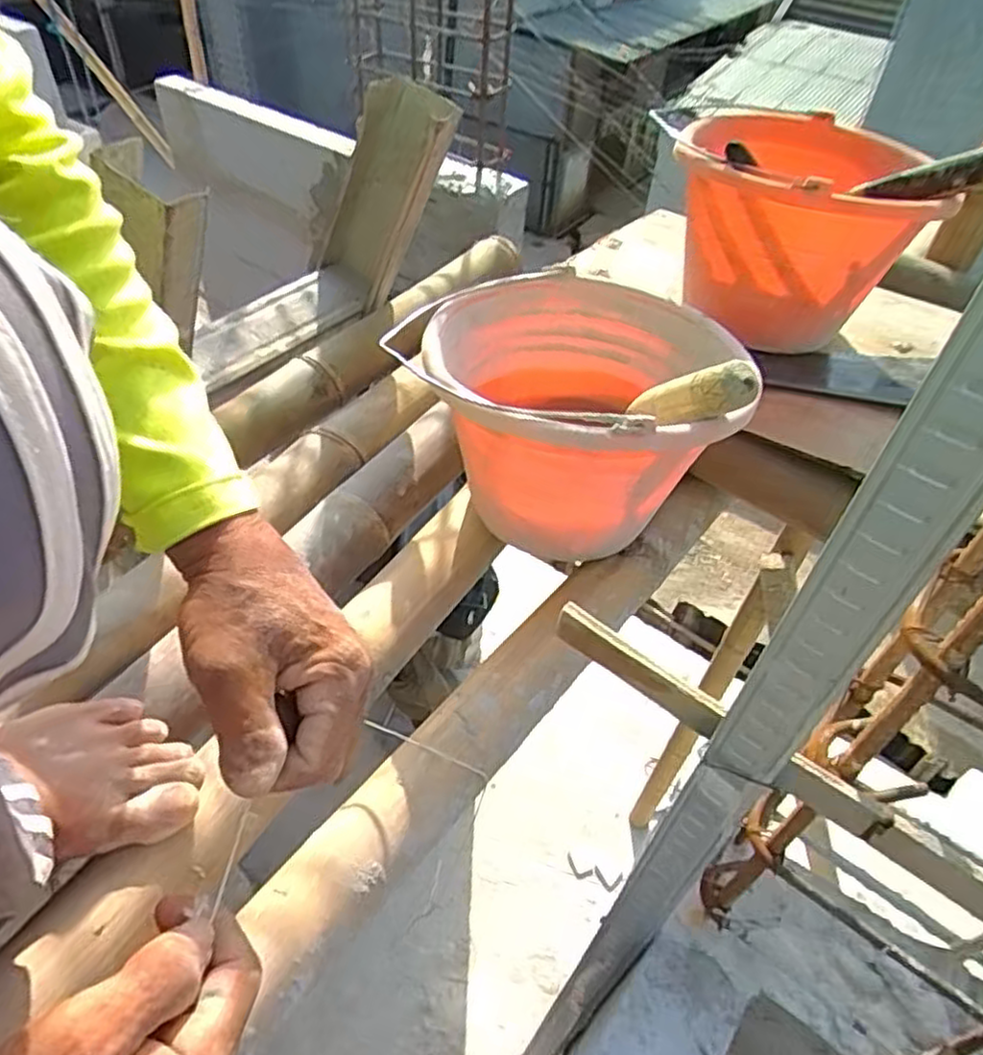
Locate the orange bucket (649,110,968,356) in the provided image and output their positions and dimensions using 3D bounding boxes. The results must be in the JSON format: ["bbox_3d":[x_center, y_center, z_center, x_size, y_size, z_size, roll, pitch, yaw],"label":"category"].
[{"bbox_3d":[0.267,-0.277,0.667,0.206,0.147,0.226,3,46,-3],"label":"orange bucket"}]

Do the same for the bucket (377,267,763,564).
[{"bbox_3d":[0.063,-0.090,0.573,0.220,0.181,0.210,3,46,-3],"label":"bucket"}]

